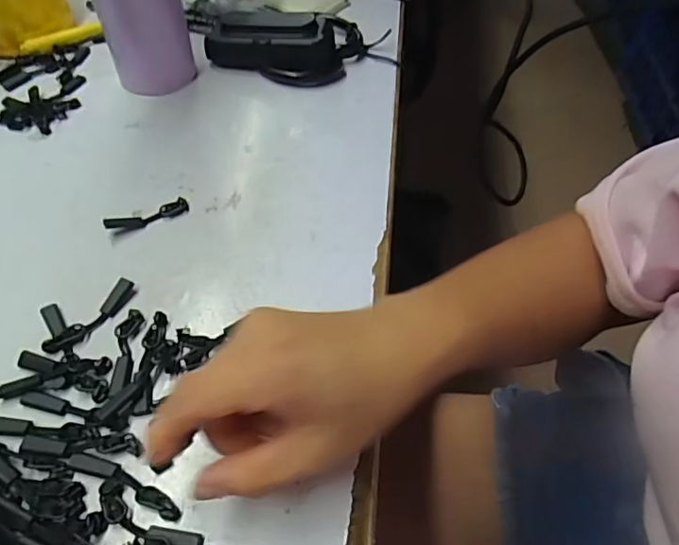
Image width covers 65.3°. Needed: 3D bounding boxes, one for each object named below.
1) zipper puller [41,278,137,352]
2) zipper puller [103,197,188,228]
[{"bbox_3d":[-0.141,0.025,0.302,0.012,0.005,0.058,30,57,20],"label":"zipper puller"},{"bbox_3d":[-0.127,-0.039,0.349,0.053,0.012,0.012,-19,55,-16],"label":"zipper puller"}]

